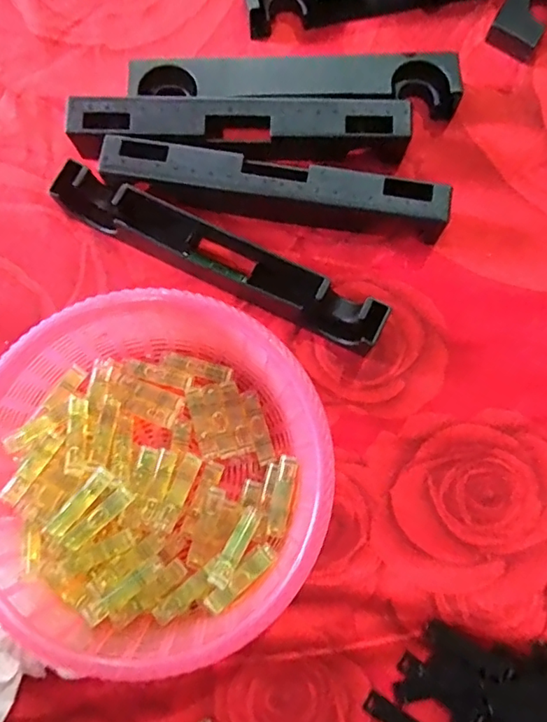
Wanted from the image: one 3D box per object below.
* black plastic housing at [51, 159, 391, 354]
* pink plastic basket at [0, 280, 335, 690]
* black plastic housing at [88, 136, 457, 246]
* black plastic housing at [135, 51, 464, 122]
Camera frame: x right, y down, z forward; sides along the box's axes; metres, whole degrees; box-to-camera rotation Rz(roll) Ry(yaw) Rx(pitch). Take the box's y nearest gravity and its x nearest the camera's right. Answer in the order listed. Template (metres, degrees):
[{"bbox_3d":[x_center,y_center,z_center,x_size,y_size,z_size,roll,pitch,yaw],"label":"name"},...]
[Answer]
[{"bbox_3d":[-0.030,-0.058,0.308,0.192,0.028,0.029,25,79,6],"label":"black plastic housing"},{"bbox_3d":[-0.058,0.054,0.271,0.163,0.050,0.166,0,78,0],"label":"pink plastic basket"},{"bbox_3d":[0.001,-0.096,0.315,0.193,0.030,0.031,9,78,2],"label":"black plastic housing"},{"bbox_3d":[0.014,-0.168,0.332,0.191,0.026,0.038,-3,78,0],"label":"black plastic housing"}]

